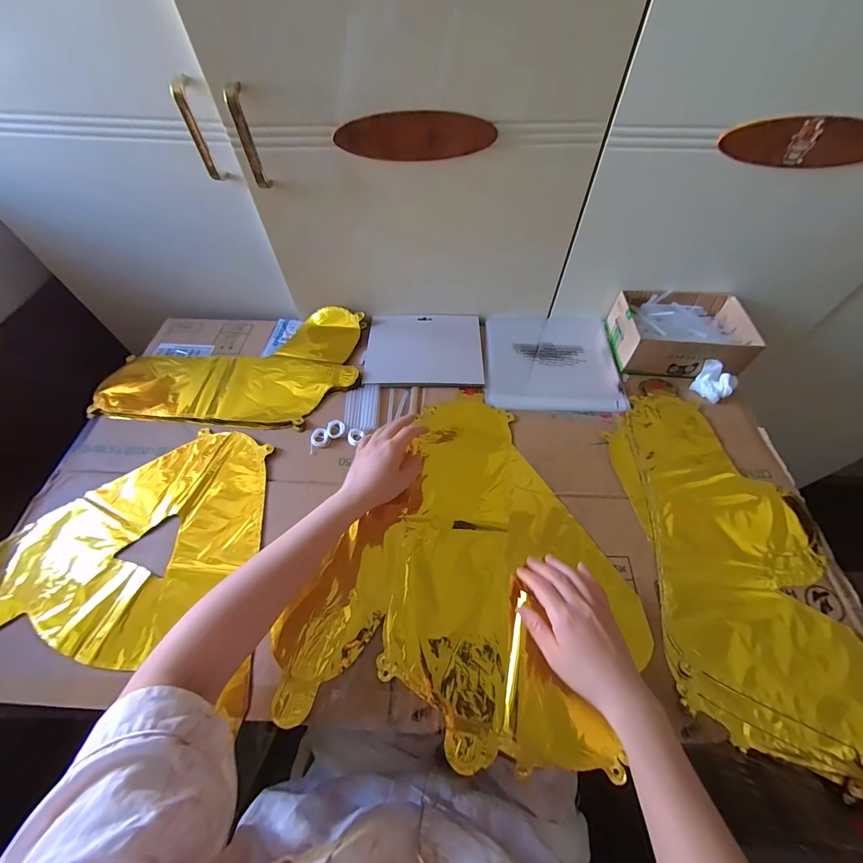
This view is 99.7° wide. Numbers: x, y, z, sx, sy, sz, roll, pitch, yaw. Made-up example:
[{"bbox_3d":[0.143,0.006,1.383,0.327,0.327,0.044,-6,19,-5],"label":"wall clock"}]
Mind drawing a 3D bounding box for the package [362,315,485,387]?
[{"bbox_3d":[-0.012,-0.140,0.613,0.190,0.008,0.161,0,58,0],"label":"package"}]

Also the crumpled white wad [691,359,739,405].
[{"bbox_3d":[0.428,-0.076,0.548,0.040,0.034,0.052,-40,66,-22],"label":"crumpled white wad"}]

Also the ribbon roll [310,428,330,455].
[{"bbox_3d":[-0.157,0.012,0.514,0.027,0.005,0.037,-4,58,-2],"label":"ribbon roll"}]

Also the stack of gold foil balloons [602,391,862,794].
[{"bbox_3d":[0.367,0.134,0.442,0.227,0.008,0.429,0,58,0],"label":"stack of gold foil balloons"}]

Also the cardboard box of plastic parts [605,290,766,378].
[{"bbox_3d":[0.395,-0.159,0.582,0.188,0.062,0.143,4,58,3],"label":"cardboard box of plastic parts"}]

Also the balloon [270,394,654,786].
[{"bbox_3d":[0.067,0.162,0.430,0.343,0.013,0.411,25,61,15],"label":"balloon"}]

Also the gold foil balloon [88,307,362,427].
[{"bbox_3d":[-0.314,-0.118,0.592,0.384,0.011,0.233,5,58,4],"label":"gold foil balloon"}]

